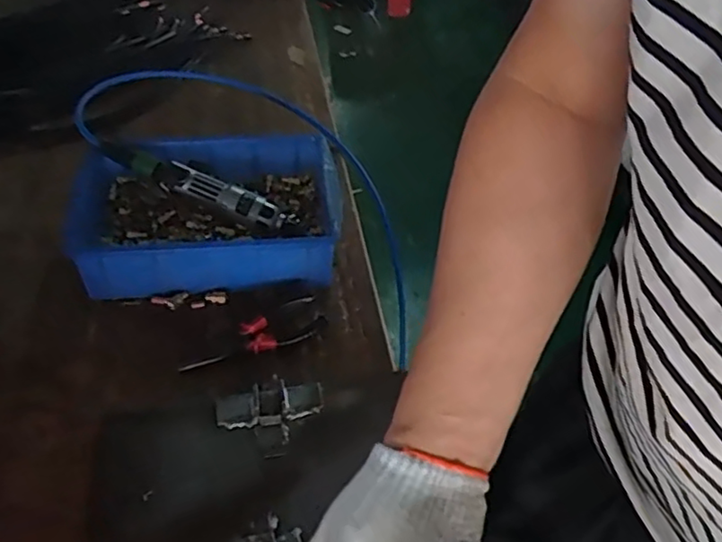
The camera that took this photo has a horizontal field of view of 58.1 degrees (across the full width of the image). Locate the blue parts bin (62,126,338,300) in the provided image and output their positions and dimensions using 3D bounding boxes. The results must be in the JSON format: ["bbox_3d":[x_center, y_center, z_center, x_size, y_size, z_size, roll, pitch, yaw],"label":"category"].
[{"bbox_3d":[-0.191,-0.073,0.770,0.310,0.077,0.202,-4,47,-7],"label":"blue parts bin"}]

